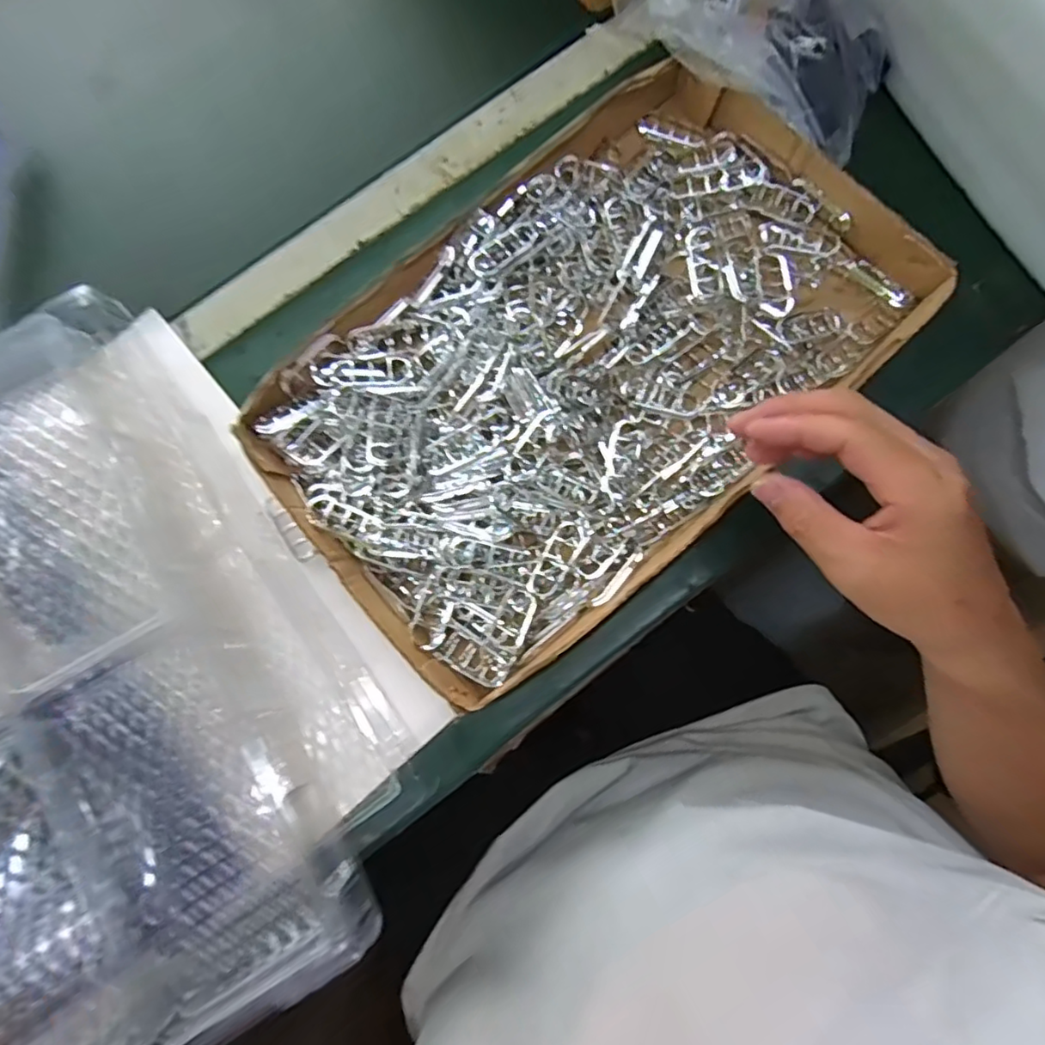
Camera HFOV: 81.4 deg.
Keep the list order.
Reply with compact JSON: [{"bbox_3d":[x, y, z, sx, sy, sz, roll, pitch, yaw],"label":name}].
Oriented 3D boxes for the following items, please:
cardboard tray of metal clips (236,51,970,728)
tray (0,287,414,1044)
[{"bbox_3d":[0.042,-0.109,0.422,0.429,0.053,0.270,-42,82,-5],"label":"cardboard tray of metal clips"},{"bbox_3d":[-0.416,0.181,0.358,0.620,0.069,0.448,-33,81,-4],"label":"tray"}]

